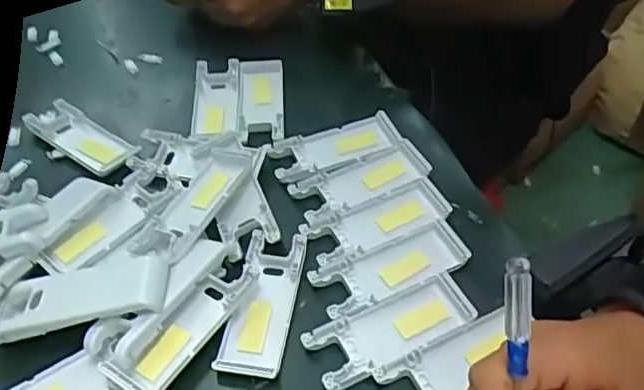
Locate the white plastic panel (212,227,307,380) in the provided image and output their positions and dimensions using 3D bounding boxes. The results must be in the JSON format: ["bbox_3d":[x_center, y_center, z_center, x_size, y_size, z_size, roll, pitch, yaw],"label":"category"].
[{"bbox_3d":[-0.038,0.068,0.386,0.038,0.009,0.102,6,48,8],"label":"white plastic panel"}]

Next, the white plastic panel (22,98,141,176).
[{"bbox_3d":[-0.200,-0.050,0.493,0.110,0.016,0.041,27,54,25],"label":"white plastic panel"}]

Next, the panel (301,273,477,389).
[{"bbox_3d":[0.042,0.083,0.374,0.103,0.011,0.041,-21,50,-16],"label":"panel"}]

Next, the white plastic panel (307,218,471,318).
[{"bbox_3d":[0.046,0.047,0.400,0.103,0.007,0.042,-21,50,-16],"label":"white plastic panel"}]

